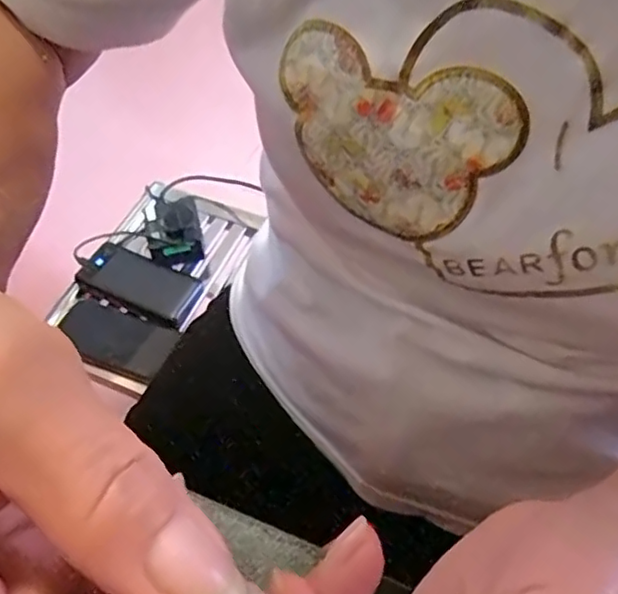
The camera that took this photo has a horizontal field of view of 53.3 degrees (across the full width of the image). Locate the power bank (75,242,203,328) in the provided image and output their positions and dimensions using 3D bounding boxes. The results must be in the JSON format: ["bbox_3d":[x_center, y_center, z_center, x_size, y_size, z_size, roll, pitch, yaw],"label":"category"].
[{"bbox_3d":[-0.219,-0.019,0.784,0.157,0.017,0.070,24,59,15],"label":"power bank"}]

